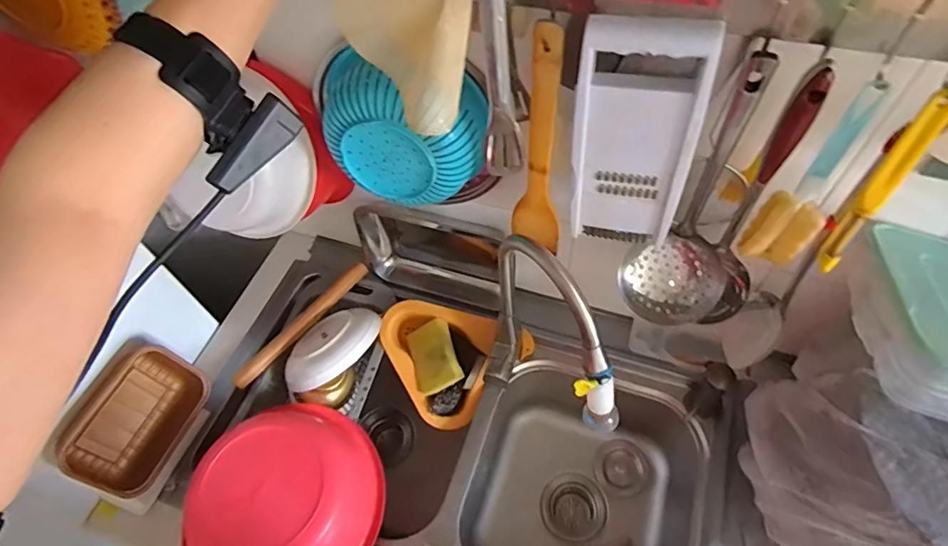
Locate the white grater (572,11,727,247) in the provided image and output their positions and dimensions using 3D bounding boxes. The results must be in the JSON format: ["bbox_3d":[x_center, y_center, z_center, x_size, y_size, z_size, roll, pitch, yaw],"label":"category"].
[{"bbox_3d":[0.152,-0.120,0.507,0.110,0.250,0.020,9,58,10],"label":"white grater"}]

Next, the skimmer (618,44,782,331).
[{"bbox_3d":[0.228,-0.061,0.526,0.105,0.322,0.082,30,64,22],"label":"skimmer"}]

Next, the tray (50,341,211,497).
[{"bbox_3d":[-0.499,0.214,0.779,0.061,0.135,0.197,4,55,44],"label":"tray"}]

